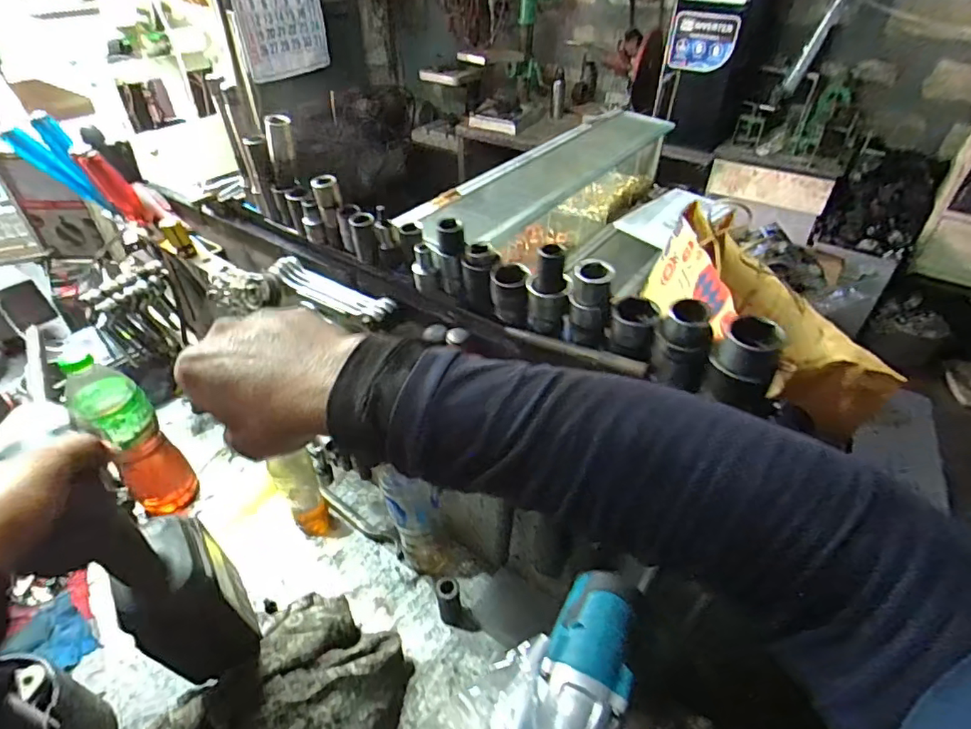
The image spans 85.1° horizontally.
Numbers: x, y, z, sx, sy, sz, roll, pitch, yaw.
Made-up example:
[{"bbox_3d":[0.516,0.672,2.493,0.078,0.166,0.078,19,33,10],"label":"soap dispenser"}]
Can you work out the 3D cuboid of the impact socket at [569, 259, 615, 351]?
[{"bbox_3d":[0.073,-0.042,0.368,0.027,0.057,0.027,9,42,9],"label":"impact socket"}]

